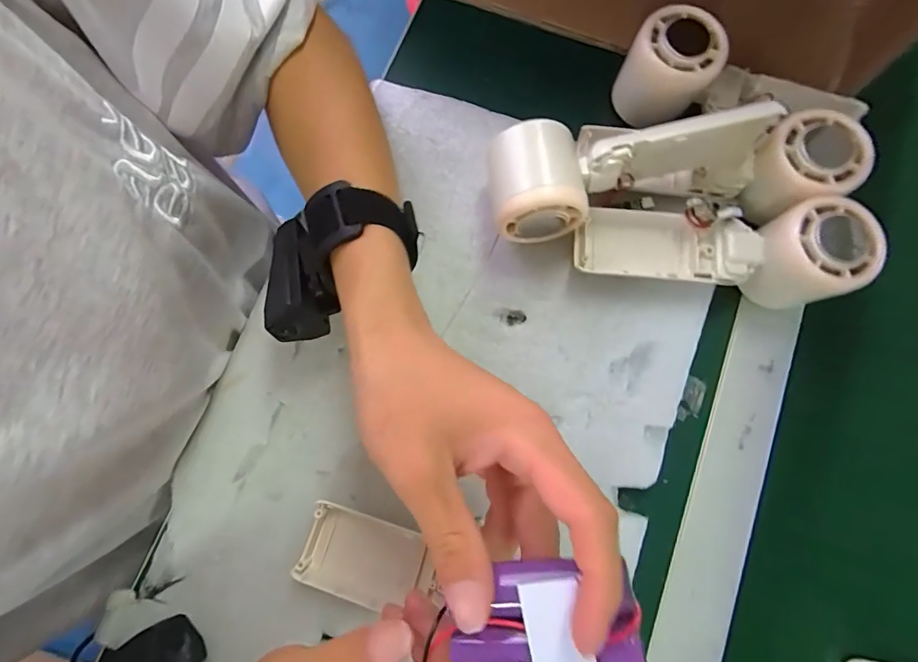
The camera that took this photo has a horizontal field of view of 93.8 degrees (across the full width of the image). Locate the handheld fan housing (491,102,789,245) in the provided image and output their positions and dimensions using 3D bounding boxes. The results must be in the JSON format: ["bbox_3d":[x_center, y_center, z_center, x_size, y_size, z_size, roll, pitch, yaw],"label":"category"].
[{"bbox_3d":[0.101,-0.110,0.272,0.172,0.065,0.062,-19,80,-4],"label":"handheld fan housing"}]

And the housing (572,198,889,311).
[{"bbox_3d":[0.157,-0.054,0.268,0.163,0.051,0.057,8,80,1],"label":"housing"}]

